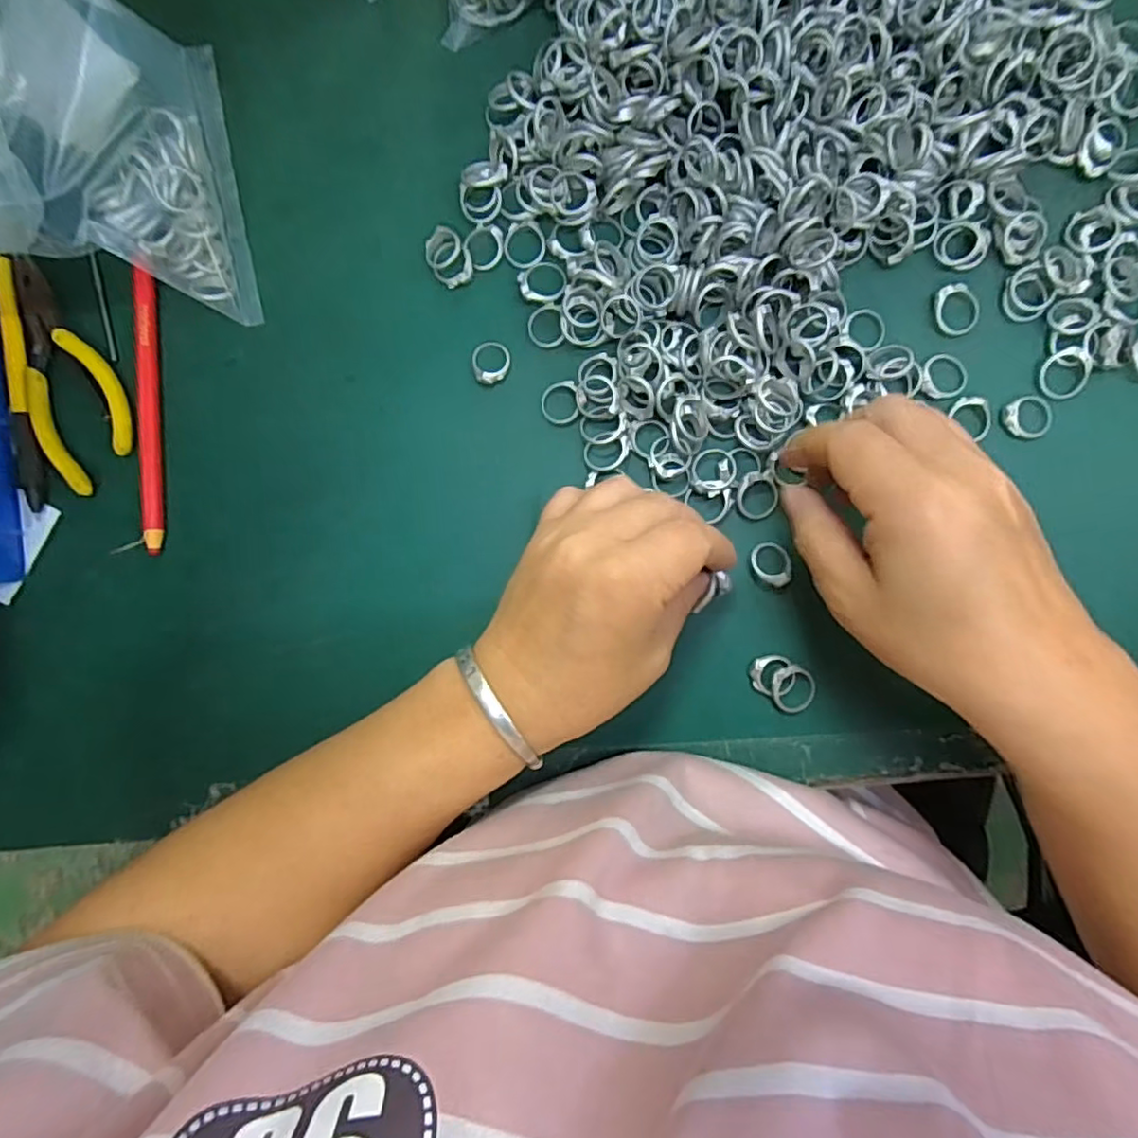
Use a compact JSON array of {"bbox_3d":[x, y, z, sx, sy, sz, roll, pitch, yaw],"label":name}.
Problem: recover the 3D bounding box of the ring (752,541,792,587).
[{"bbox_3d":[0.094,-0.002,0.293,0.017,0.006,0.021,-6,87,3],"label":"ring"}]

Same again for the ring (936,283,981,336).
[{"bbox_3d":[0.182,-0.122,0.295,0.020,0.005,0.023,-24,86,2],"label":"ring"}]

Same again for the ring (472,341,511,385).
[{"bbox_3d":[-0.038,-0.102,0.307,0.019,0.005,0.021,-25,86,2],"label":"ring"}]

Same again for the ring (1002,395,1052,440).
[{"bbox_3d":[0.213,-0.070,0.291,0.022,0.004,0.020,0,87,3],"label":"ring"}]

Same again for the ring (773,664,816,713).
[{"bbox_3d":[0.104,0.055,0.290,0.021,0.004,0.021,0,89,-12],"label":"ring"}]

